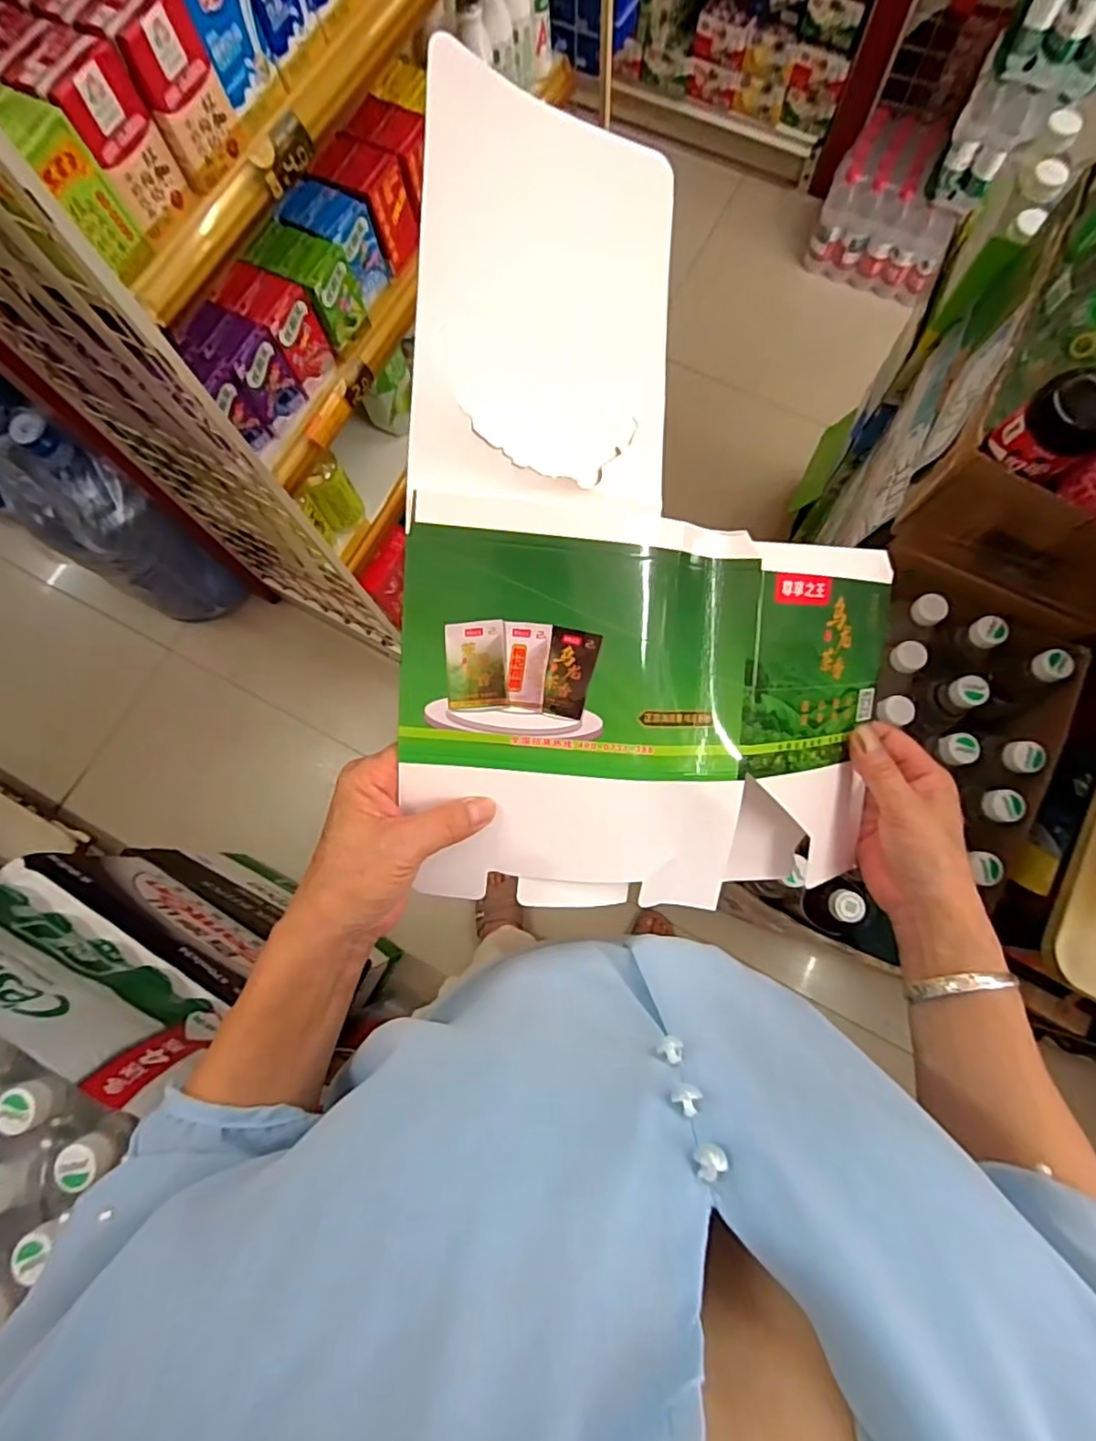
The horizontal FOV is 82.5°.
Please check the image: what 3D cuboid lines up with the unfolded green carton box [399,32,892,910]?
[{"bbox_3d":[0.070,-0.087,0.337,0.283,0.055,0.381,1,97,-17],"label":"unfolded green carton box"}]

